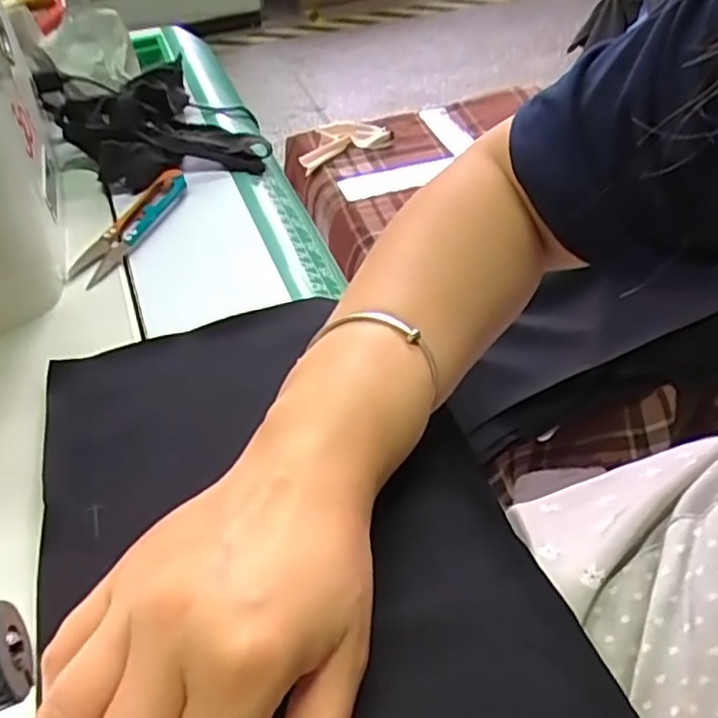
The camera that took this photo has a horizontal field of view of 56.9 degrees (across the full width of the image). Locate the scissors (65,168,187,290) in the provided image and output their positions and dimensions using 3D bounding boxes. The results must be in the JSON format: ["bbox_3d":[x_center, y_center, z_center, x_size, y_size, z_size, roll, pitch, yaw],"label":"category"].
[{"bbox_3d":[-0.134,-0.081,0.392,0.026,0.012,0.099,21,51,20],"label":"scissors"}]

